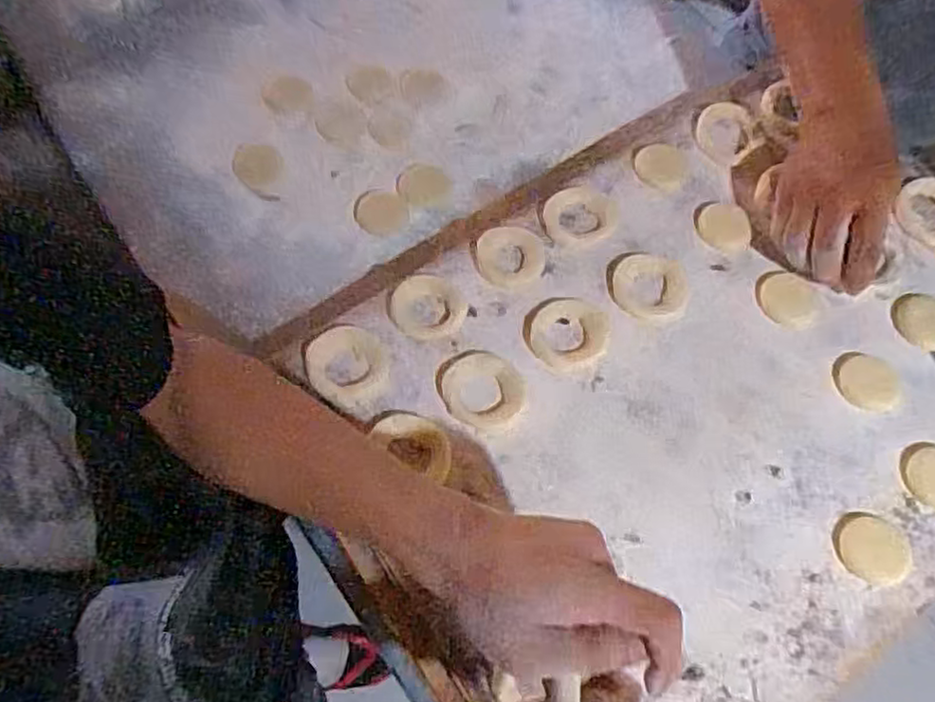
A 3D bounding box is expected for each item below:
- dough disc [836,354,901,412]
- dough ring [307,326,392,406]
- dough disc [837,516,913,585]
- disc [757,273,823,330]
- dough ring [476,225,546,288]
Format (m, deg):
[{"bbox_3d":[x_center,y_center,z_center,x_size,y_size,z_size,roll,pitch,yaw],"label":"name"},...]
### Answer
[{"bbox_3d":[0.318,0.024,0.527,0.051,0.006,0.046,-13,68,-8],"label":"dough disc"},{"bbox_3d":[-0.092,0.009,0.517,0.059,0.007,0.066,-40,74,-17],"label":"dough ring"},{"bbox_3d":[0.290,0.142,0.476,0.048,0.005,0.046,1,67,-2],"label":"dough disc"},{"bbox_3d":[0.271,-0.042,0.561,0.051,0.005,0.043,28,69,9],"label":"disc"},{"bbox_3d":[0.036,-0.081,0.557,0.056,0.005,0.056,1,67,-2],"label":"dough ring"}]

